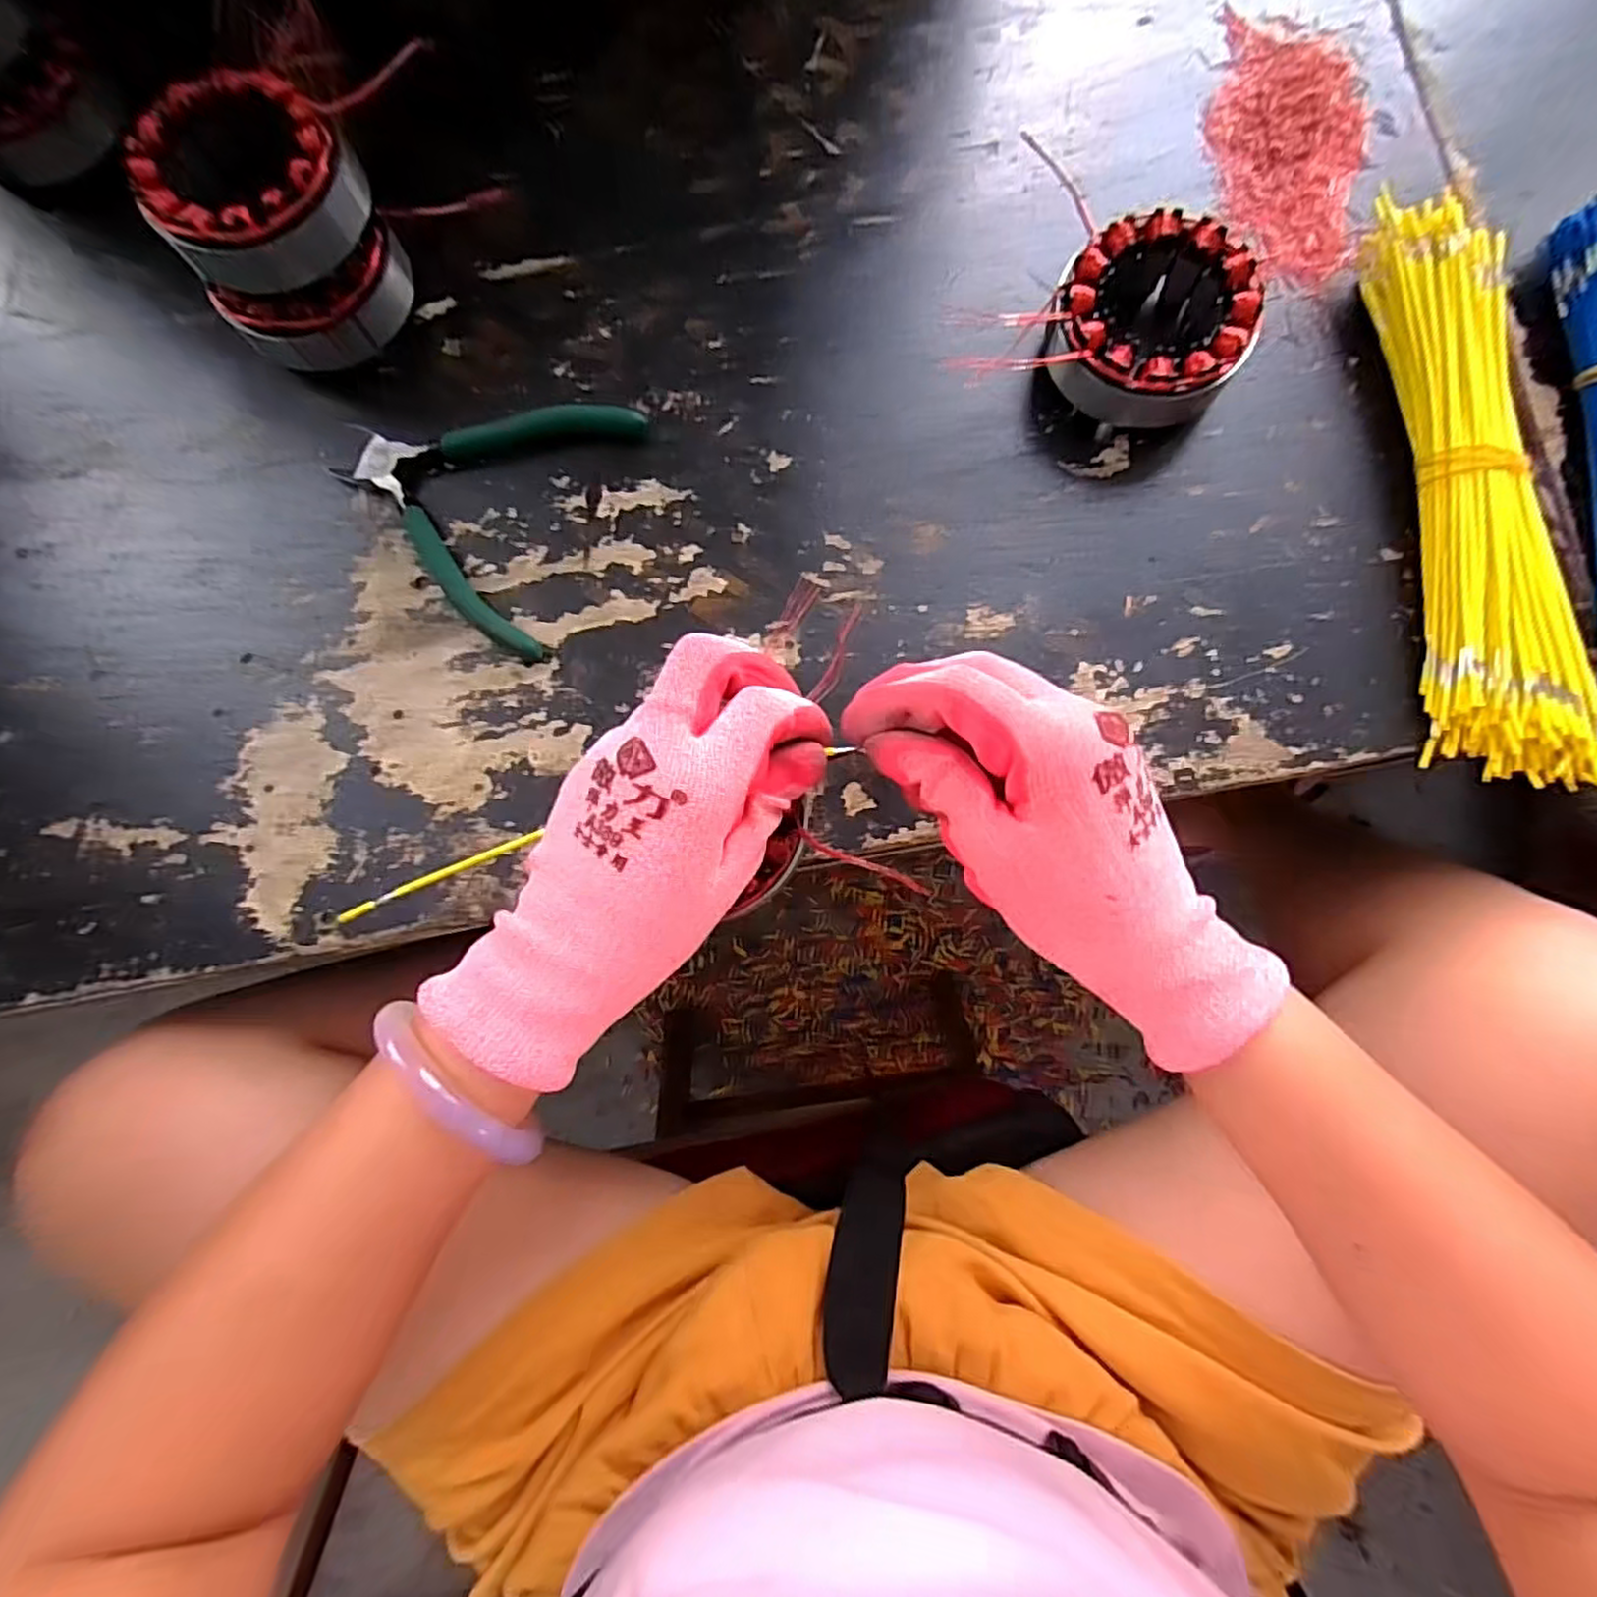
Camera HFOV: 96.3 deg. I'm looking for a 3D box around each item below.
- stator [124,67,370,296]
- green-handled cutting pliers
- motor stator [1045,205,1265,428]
[{"bbox_3d":[-0.241,-0.269,0.313,0.086,0.033,0.083,0,83,2],"label":"stator"},{"bbox_3d":[-0.160,-0.148,0.344,0.131,0.021,0.129,21,83,6],"label":"green-handled cutting pliers"},{"bbox_3d":[0.160,-0.218,0.333,0.085,0.039,0.083,0,81,3],"label":"motor stator"}]

